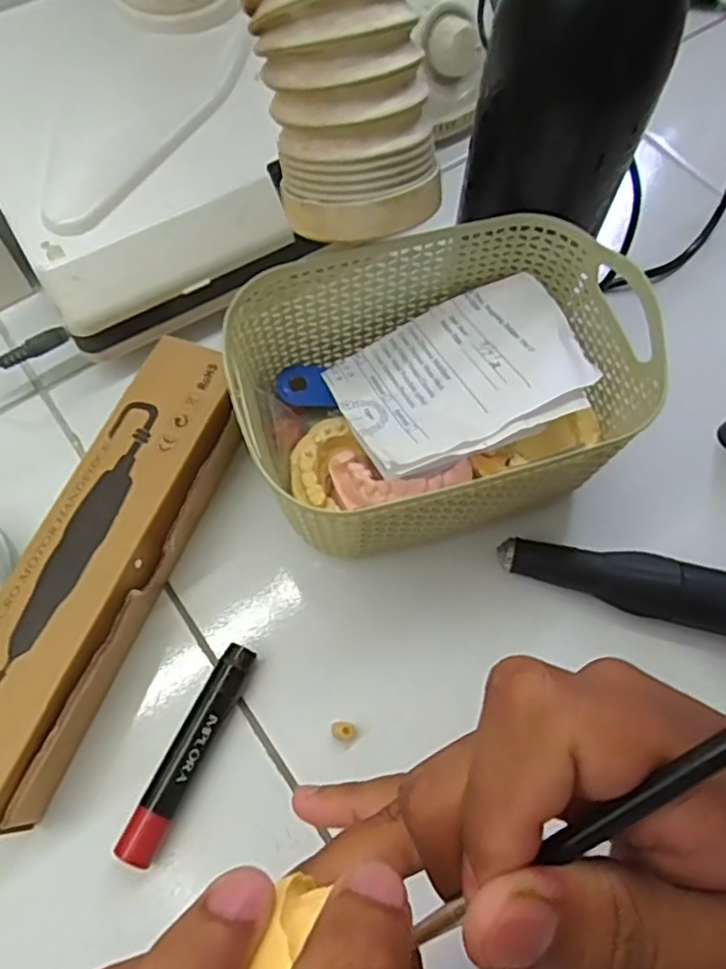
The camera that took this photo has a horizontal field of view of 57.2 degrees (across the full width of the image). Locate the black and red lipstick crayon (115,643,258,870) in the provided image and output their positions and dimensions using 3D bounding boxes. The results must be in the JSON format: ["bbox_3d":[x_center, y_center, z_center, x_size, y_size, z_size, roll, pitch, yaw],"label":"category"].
[{"bbox_3d":[-0.072,0.110,0.279,0.015,0.016,0.090,23,68,9],"label":"black and red lipstick crayon"}]

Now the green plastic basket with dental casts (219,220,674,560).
[{"bbox_3d":[0.033,-0.042,0.308,0.171,0.075,0.139,-22,68,-10],"label":"green plastic basket with dental casts"}]

